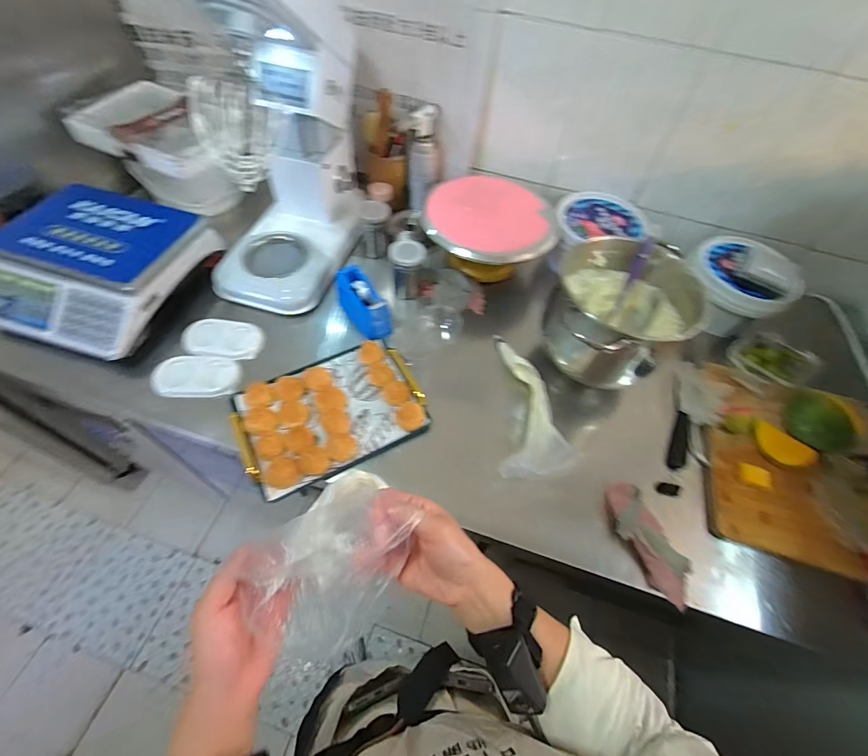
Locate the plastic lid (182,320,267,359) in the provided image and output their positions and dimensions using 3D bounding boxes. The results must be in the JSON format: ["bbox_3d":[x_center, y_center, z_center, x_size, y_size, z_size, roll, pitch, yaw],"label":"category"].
[{"bbox_3d":[-0.416,-0.077,0.792,0.156,0.017,0.091,9,56,1],"label":"plastic lid"}]

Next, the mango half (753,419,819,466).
[{"bbox_3d":[0.620,0.125,0.719,0.104,0.022,0.057,35,60,17],"label":"mango half"}]

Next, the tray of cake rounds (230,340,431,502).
[{"bbox_3d":[-0.179,0.057,0.705,0.304,0.035,0.207,-26,63,-21],"label":"tray of cake rounds"}]

